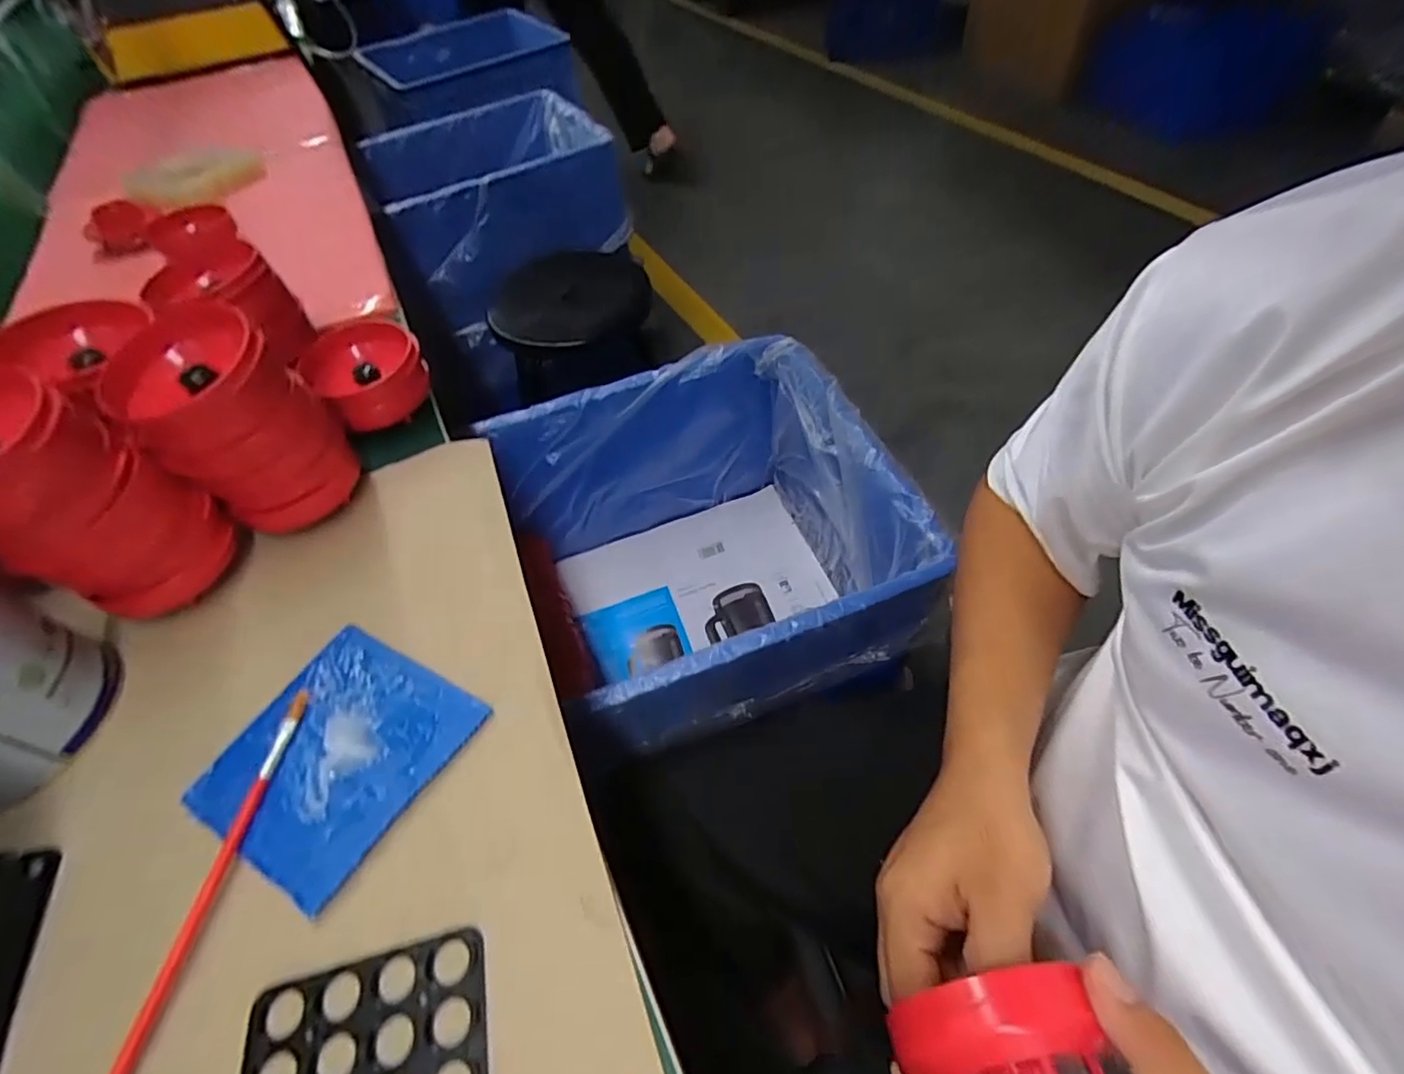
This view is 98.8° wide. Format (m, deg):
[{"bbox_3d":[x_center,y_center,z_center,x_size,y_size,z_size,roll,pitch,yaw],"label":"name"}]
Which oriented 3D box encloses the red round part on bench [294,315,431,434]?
[{"bbox_3d":[-0.269,-0.132,0.495,0.084,0.052,0.099,-26,55,-14],"label":"red round part on bench"}]

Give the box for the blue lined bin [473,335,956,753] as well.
[{"bbox_3d":[0.008,0.030,0.762,0.388,0.309,0.412,-20,53,-10],"label":"blue lined bin"}]

